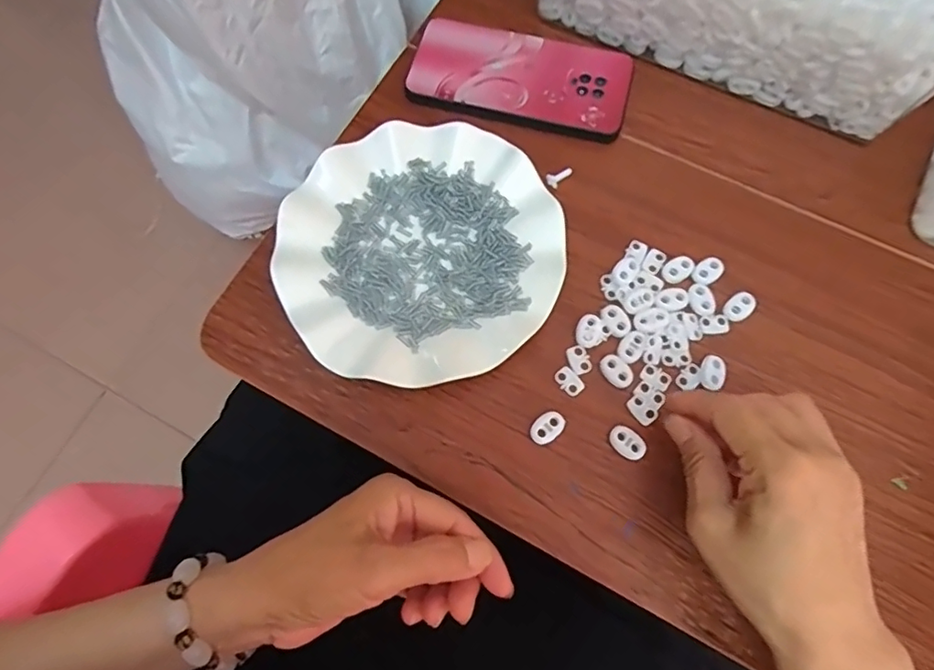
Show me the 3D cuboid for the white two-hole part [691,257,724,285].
[{"bbox_3d":[0.163,-0.043,0.366,0.023,0.004,0.015,-37,75,-10],"label":"white two-hole part"}]

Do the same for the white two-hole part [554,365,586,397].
[{"bbox_3d":[0.065,0.029,0.345,0.019,0.004,0.013,43,78,13],"label":"white two-hole part"}]

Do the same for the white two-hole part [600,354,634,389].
[{"bbox_3d":[0.095,0.023,0.345,0.022,0.004,0.016,40,77,12],"label":"white two-hole part"}]

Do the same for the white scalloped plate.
[{"bbox_3d":[-0.031,-0.057,0.362,0.178,0.022,0.180,0,72,1],"label":"white scalloped plate"}]

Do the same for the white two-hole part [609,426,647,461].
[{"bbox_3d":[0.098,0.066,0.333,0.016,0.004,0.022,-44,77,-12],"label":"white two-hole part"}]

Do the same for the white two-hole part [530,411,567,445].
[{"bbox_3d":[0.050,0.057,0.335,0.023,0.004,0.015,-36,75,-10],"label":"white two-hole part"}]

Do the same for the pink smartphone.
[{"bbox_3d":[0.041,-0.197,0.414,0.162,0.010,0.078,13,73,5],"label":"pink smartphone"}]

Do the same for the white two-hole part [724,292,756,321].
[{"bbox_3d":[0.180,-0.019,0.358,0.016,0.004,0.021,43,78,13],"label":"white two-hole part"}]

